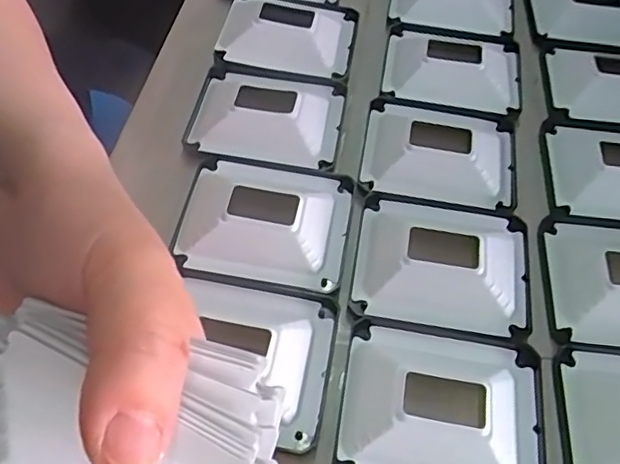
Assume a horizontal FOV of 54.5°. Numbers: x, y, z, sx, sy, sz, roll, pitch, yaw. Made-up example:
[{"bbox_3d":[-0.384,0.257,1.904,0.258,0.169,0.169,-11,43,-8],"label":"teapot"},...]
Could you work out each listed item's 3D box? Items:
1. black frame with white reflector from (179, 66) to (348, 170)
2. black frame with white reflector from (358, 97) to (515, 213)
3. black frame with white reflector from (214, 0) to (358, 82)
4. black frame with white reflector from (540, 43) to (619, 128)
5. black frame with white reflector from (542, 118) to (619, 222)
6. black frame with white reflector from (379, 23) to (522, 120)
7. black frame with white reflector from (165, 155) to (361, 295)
[{"bbox_3d":[-0.023,-0.066,0.322,0.079,0.012,0.070,7,56,4],"label":"black frame with white reflector"},{"bbox_3d":[0.069,-0.044,0.318,0.080,0.018,0.070,9,56,5],"label":"black frame with white reflector"},{"bbox_3d":[-0.013,-0.123,0.358,0.077,0.013,0.067,7,56,3],"label":"black frame with white reflector"},{"bbox_3d":[0.183,-0.091,0.358,0.086,0.020,0.075,5,56,2],"label":"black frame with white reflector"},{"bbox_3d":[0.168,-0.035,0.318,0.081,0.020,0.073,7,56,3],"label":"black frame with white reflector"},{"bbox_3d":[0.086,-0.100,0.360,0.080,0.020,0.076,8,56,4],"label":"black frame with white reflector"},{"bbox_3d":[-0.020,-0.008,0.281,0.077,0.014,0.068,7,56,4],"label":"black frame with white reflector"}]

